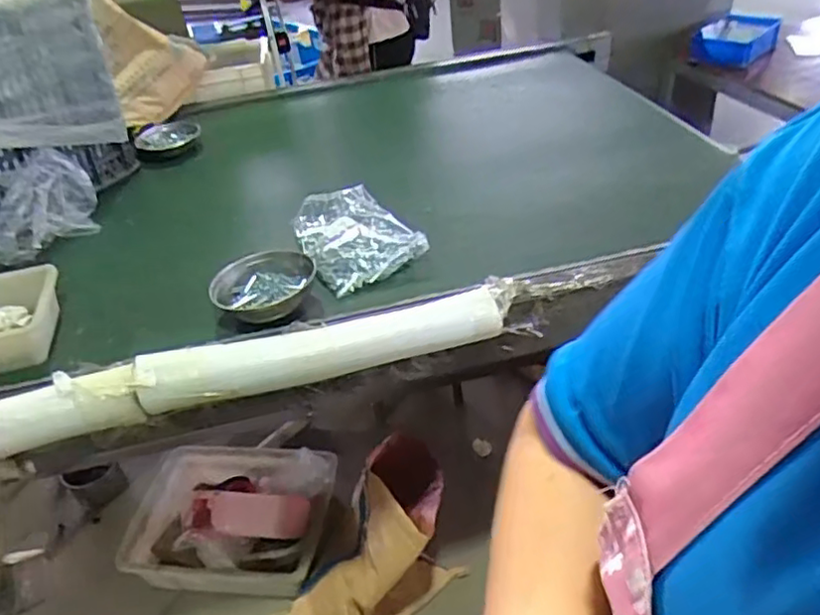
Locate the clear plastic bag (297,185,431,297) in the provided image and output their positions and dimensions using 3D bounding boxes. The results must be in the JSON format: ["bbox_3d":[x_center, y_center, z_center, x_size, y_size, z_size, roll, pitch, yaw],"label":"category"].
[{"bbox_3d":[-0.097,-0.123,1.085,0.177,0.051,0.263,-23,39,-19],"label":"clear plastic bag"}]

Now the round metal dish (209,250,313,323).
[{"bbox_3d":[-0.211,-0.031,0.951,0.153,0.043,0.128,-17,37,-12],"label":"round metal dish"}]

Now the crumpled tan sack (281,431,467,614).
[{"bbox_3d":[-0.052,0.502,1.368,0.273,0.332,0.409,25,47,36],"label":"crumpled tan sack"}]

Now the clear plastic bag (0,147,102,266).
[{"bbox_3d":[-0.650,-0.186,1.147,0.205,0.148,0.110,-31,42,-28],"label":"clear plastic bag"}]

